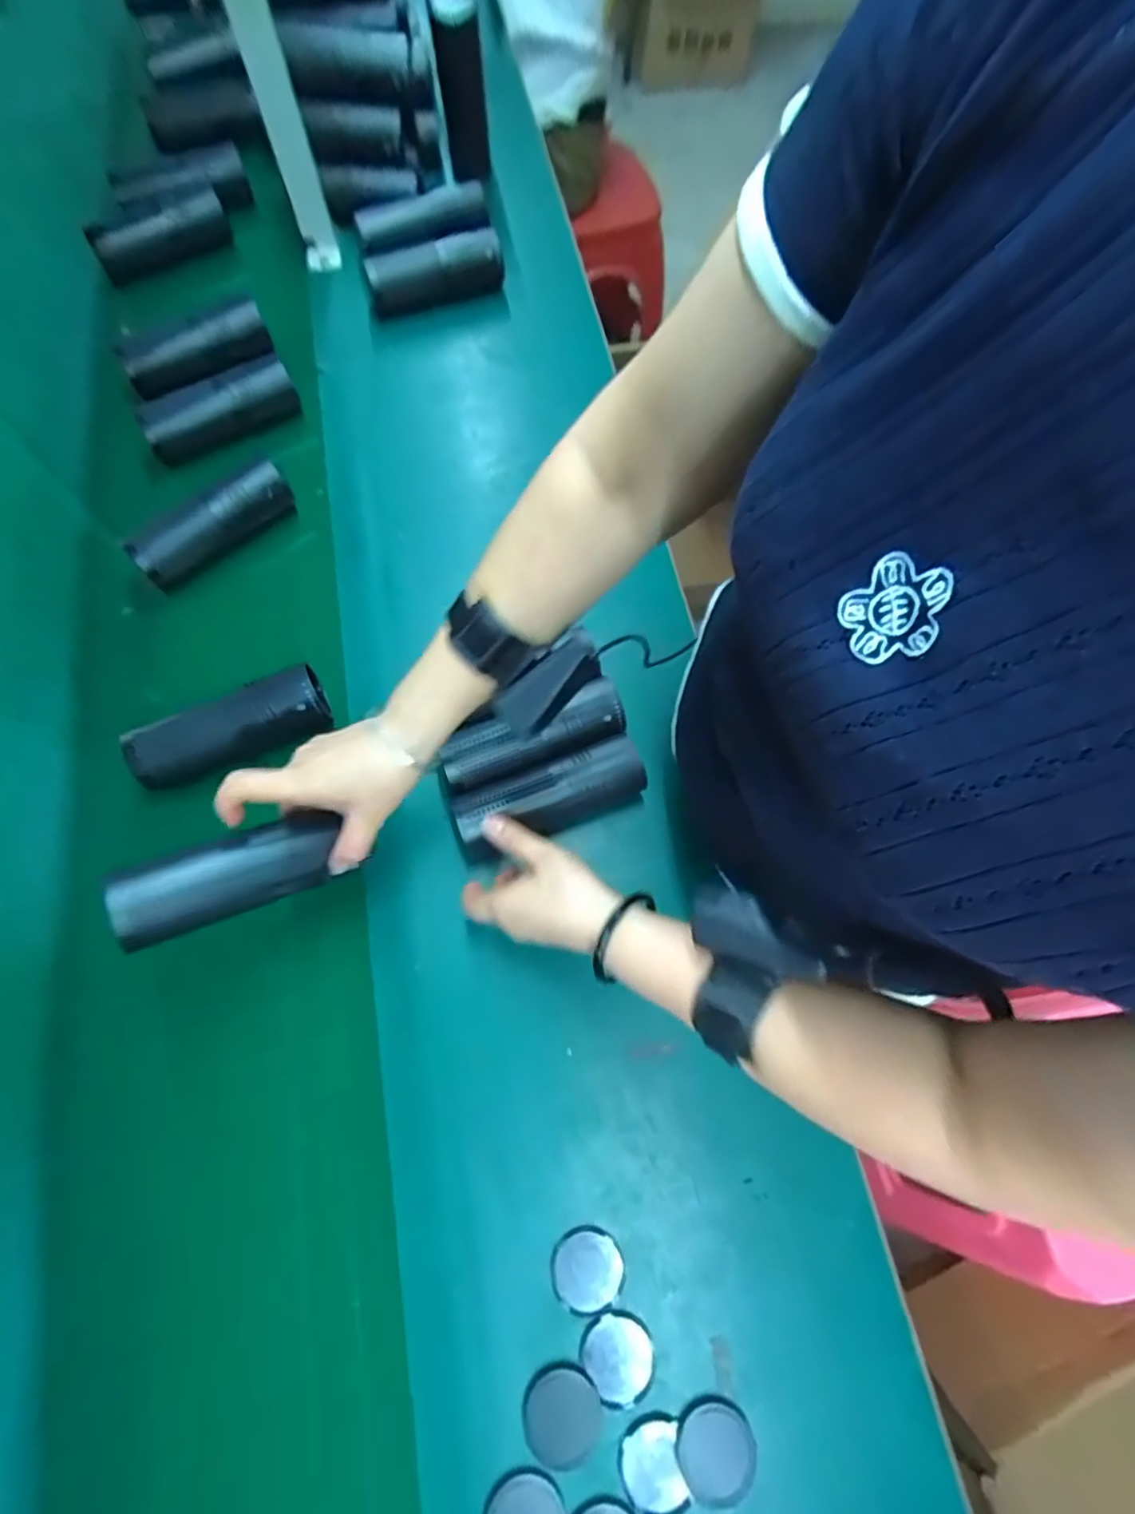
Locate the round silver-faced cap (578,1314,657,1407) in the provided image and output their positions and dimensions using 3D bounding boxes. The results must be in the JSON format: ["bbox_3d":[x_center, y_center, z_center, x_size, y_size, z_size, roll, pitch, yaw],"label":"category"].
[{"bbox_3d":[0.035,0.409,0.423,0.046,0.004,0.050,1,70,-2],"label":"round silver-faced cap"}]

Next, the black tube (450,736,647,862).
[{"bbox_3d":[-0.015,0.035,0.533,0.160,0.052,0.056,-17,71,-11],"label":"black tube"}]

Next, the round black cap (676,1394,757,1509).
[{"bbox_3d":[0.098,0.458,0.408,0.050,0.005,0.053,1,70,-2],"label":"round black cap"}]

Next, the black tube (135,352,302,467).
[{"bbox_3d":[-0.382,-0.377,0.676,0.167,0.063,0.047,-28,73,-11],"label":"black tube"}]

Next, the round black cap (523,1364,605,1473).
[{"bbox_3d":[-0.004,0.435,0.411,0.050,0.005,0.052,1,70,-2],"label":"round black cap"}]

